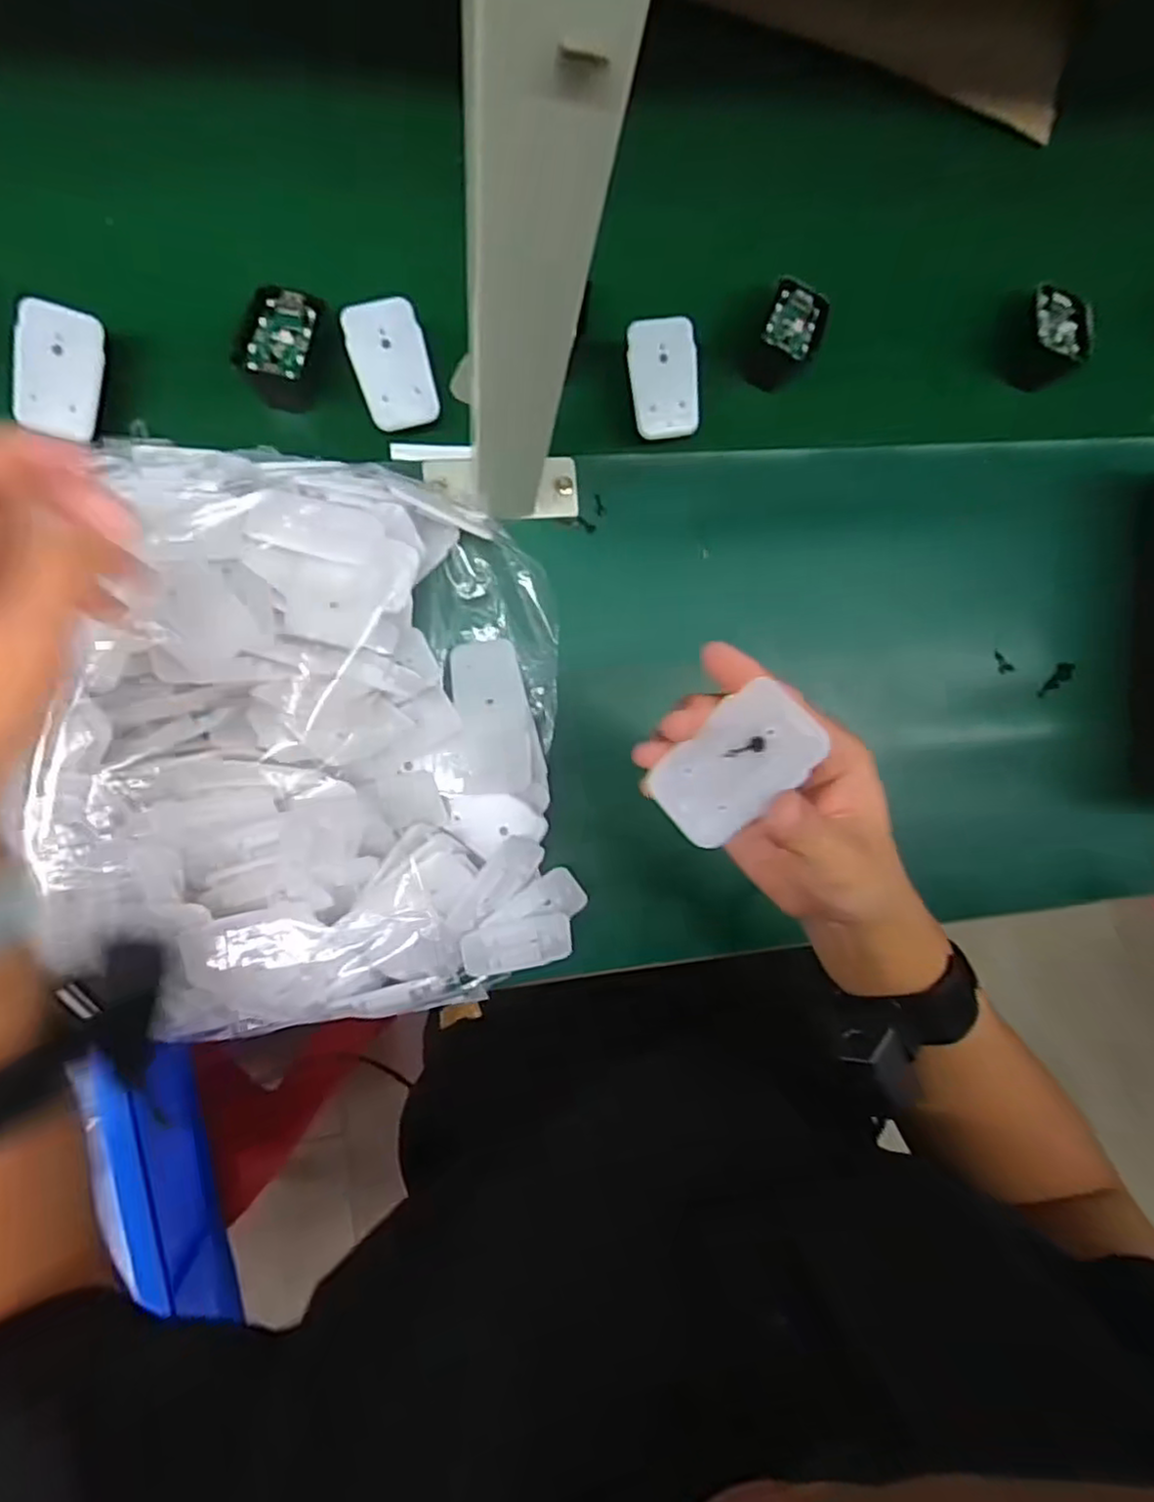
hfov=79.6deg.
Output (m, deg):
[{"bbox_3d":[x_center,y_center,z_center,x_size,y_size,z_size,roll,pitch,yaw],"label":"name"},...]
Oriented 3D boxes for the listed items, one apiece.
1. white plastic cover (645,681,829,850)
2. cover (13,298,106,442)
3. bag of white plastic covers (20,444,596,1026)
[{"bbox_3d":[0.066,0.006,0.285,0.067,0.004,0.039,-40,74,7],"label":"white plastic cover"},{"bbox_3d":[-0.296,-0.217,0.396,0.044,0.004,0.067,12,105,-15],"label":"cover"},{"bbox_3d":[-0.147,-0.007,0.399,0.284,0.074,0.331,-5,91,-9],"label":"bag of white plastic covers"}]

